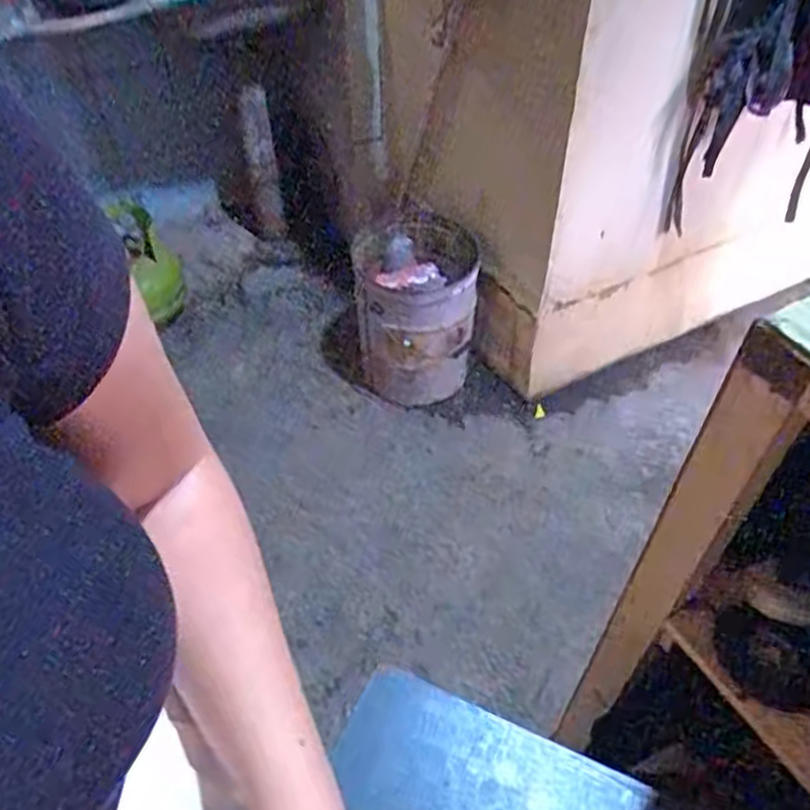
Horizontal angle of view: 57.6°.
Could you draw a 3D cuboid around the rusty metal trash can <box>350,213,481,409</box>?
[{"bbox_3d":[0.021,-0.214,1.614,0.250,0.345,0.274,-2,47,0],"label":"rusty metal trash can"}]

